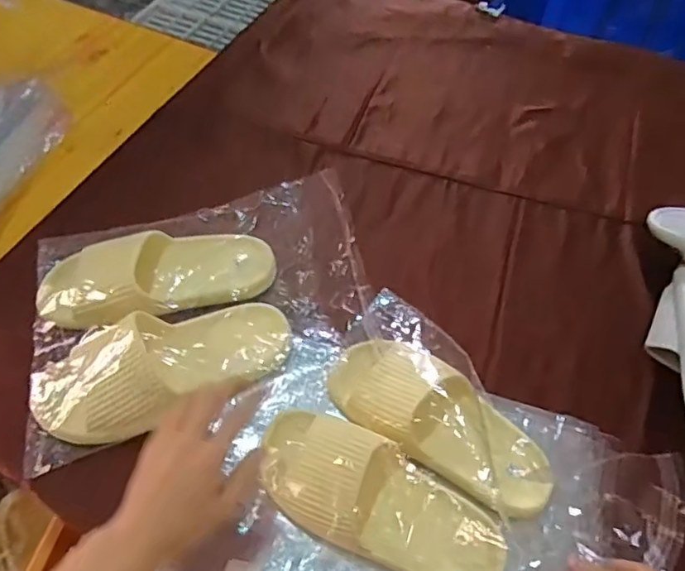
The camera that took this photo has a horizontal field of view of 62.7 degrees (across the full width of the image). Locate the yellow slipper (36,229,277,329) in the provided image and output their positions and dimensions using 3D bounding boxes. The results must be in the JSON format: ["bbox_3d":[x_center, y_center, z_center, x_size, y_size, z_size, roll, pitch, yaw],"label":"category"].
[{"bbox_3d":[-0.206,-0.006,0.629,0.251,0.051,0.099,-6,58,-3],"label":"yellow slipper"}]

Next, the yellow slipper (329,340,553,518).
[{"bbox_3d":[0.093,0.133,0.547,0.228,0.081,0.097,27,62,17],"label":"yellow slipper"}]

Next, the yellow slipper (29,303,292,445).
[{"bbox_3d":[-0.180,0.082,0.568,0.267,0.055,0.107,-12,58,-7],"label":"yellow slipper"}]

